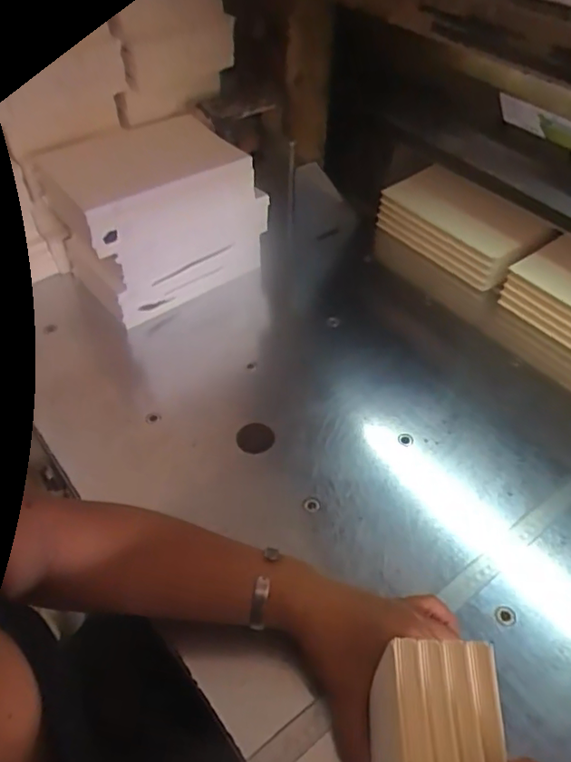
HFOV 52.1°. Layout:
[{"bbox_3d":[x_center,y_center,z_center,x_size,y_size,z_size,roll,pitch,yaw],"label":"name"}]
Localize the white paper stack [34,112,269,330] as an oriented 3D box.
[{"bbox_3d":[-0.169,-0.216,0.773,0.236,0.177,0.173,-30,55,-27],"label":"white paper stack"}]

